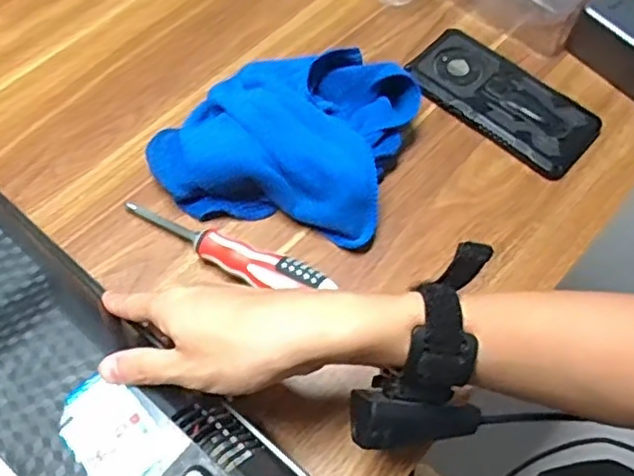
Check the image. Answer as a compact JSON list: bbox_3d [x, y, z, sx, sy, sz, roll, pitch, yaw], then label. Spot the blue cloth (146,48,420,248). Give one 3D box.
[{"bbox_3d":[-0.025,-0.086,0.535,0.194,0.058,0.158,11,60,6],"label":"blue cloth"}]

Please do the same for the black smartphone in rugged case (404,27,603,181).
[{"bbox_3d":[0.164,-0.124,0.588,0.167,0.019,0.082,37,66,19],"label":"black smartphone in rugged case"}]

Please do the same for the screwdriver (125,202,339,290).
[{"bbox_3d":[-0.071,0.012,0.488,0.171,0.035,0.026,23,62,12],"label":"screwdriver"}]

